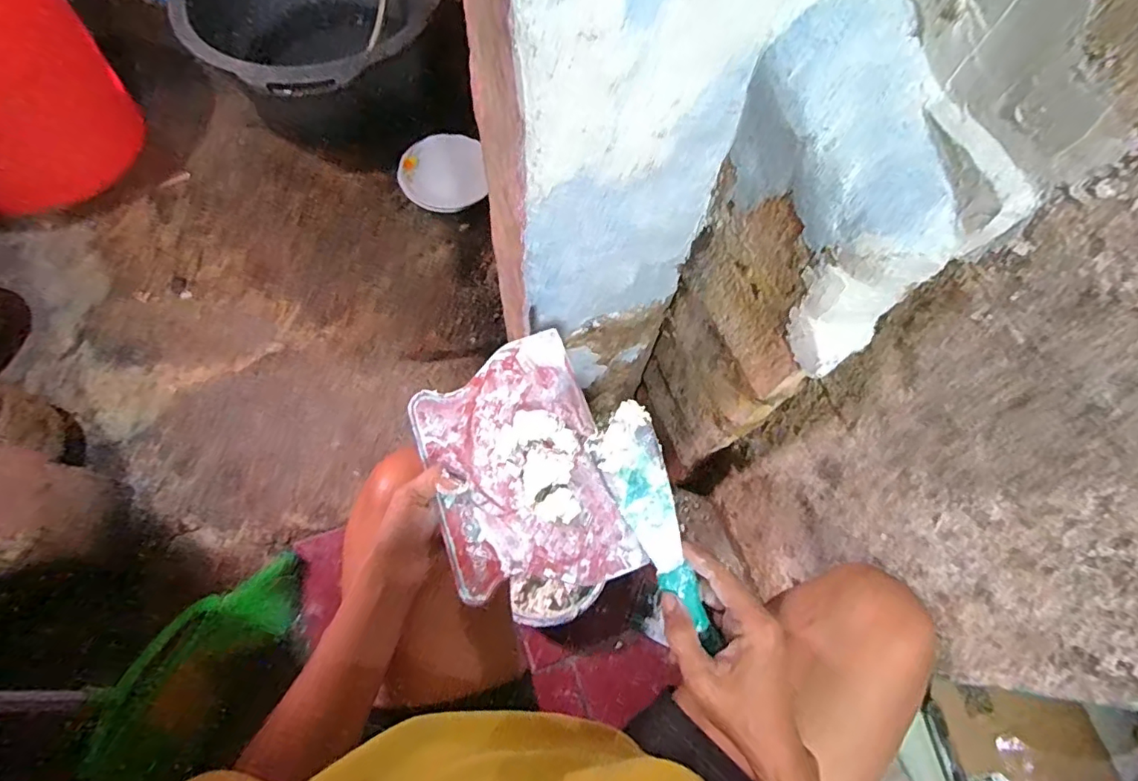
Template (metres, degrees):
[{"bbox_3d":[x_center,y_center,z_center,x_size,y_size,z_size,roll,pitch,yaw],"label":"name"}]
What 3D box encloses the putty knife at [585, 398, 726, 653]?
[{"bbox_3d":[0.063,0.096,0.374,0.044,0.015,0.173,-22,91,-10],"label":"putty knife"}]

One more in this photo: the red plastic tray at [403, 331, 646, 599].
[{"bbox_3d":[-0.042,0.060,0.435,0.137,0.018,0.205,-18,69,-9],"label":"red plastic tray"}]

